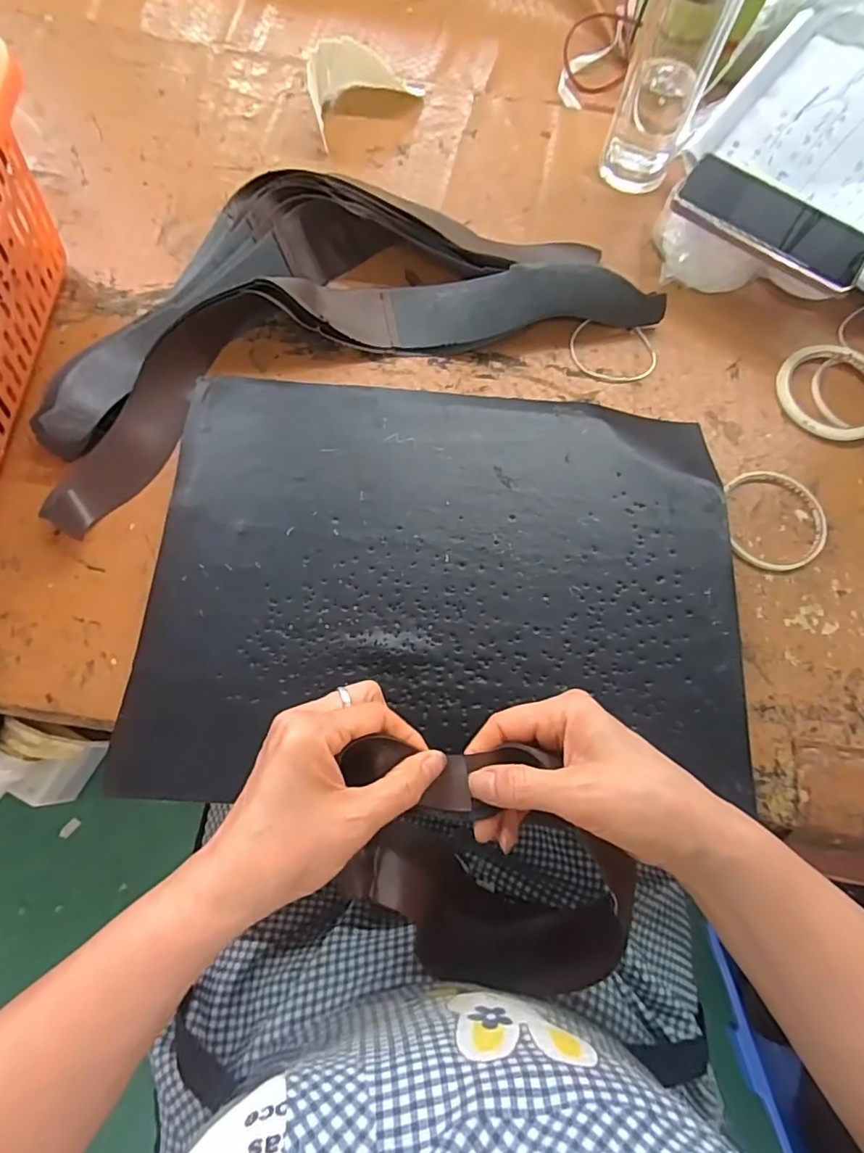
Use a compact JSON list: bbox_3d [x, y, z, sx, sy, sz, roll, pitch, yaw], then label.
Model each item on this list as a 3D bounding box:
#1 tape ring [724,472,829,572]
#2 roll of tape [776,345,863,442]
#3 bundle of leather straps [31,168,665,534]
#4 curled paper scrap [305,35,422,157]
[{"bbox_3d":[0.275,-0.046,0.446,0.076,0.008,0.082,1,71,-2],"label":"tape ring"},{"bbox_3d":[0.350,-0.161,0.487,0.095,0.011,0.093,1,71,-2],"label":"roll of tape"},{"bbox_3d":[-0.085,-0.234,0.463,0.505,0.039,0.243,-25,73,-10],"label":"bundle of leather straps"},{"bbox_3d":[-0.077,-0.491,0.556,0.129,0.045,0.070,-39,76,-14],"label":"curled paper scrap"}]

